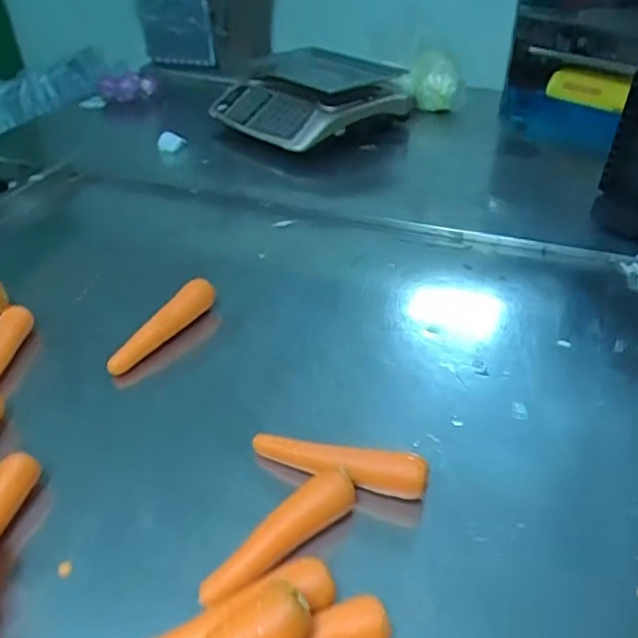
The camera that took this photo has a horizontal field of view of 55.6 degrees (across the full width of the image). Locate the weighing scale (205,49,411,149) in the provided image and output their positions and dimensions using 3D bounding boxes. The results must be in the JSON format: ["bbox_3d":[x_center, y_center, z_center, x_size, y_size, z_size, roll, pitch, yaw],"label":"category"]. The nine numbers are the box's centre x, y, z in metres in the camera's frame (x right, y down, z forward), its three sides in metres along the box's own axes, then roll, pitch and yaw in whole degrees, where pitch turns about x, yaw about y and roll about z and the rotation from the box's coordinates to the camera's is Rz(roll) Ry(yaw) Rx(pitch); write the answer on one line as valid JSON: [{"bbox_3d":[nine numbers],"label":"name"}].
[{"bbox_3d":[-0.027,-0.512,1.411,0.373,0.142,0.373,-25,42,-28],"label":"weighing scale"}]

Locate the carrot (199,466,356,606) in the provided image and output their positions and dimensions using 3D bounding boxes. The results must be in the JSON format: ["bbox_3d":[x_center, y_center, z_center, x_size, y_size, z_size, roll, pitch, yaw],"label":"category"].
[{"bbox_3d":[-0.033,0.197,0.547,0.041,0.047,0.168,30,47,35],"label":"carrot"}]

